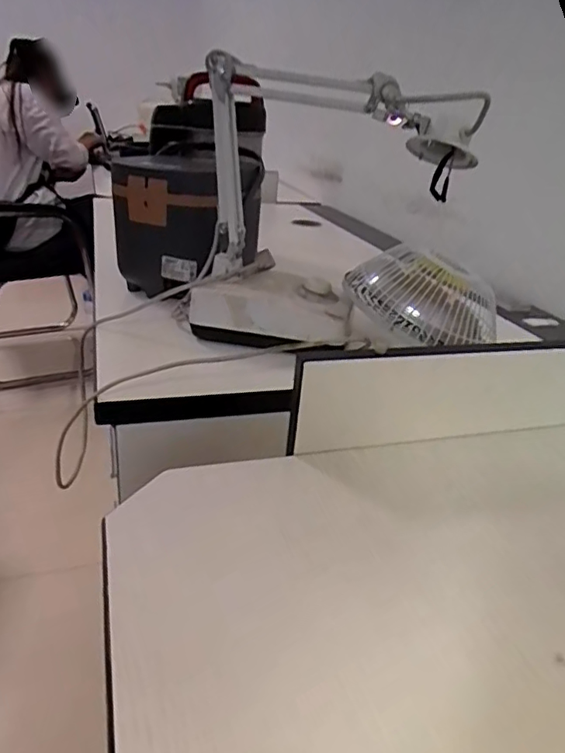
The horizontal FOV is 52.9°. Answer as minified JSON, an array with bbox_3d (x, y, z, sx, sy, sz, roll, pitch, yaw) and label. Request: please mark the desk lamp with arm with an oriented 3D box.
[{"bbox_3d":[0.059,-0.219,0.650,0.290,0.231,0.105,11,27,14],"label":"desk lamp with arm"}]

